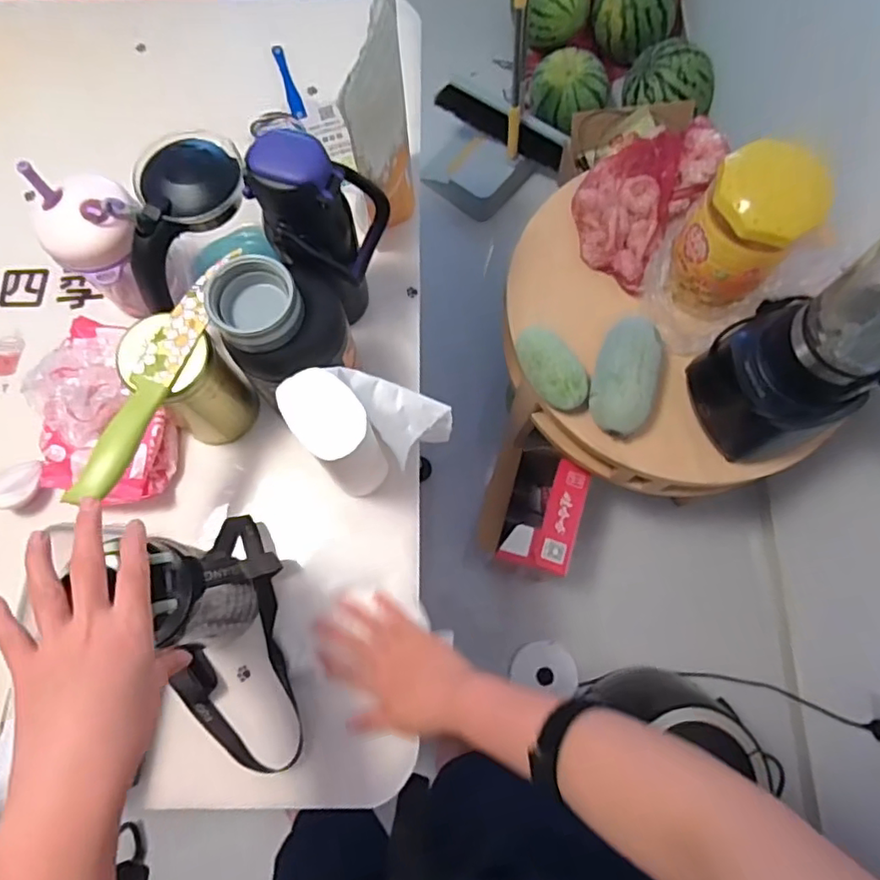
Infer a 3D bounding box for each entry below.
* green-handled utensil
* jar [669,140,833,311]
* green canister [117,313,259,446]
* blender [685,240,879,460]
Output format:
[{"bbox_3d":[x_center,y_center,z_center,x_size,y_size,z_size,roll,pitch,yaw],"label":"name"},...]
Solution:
[{"bbox_3d":[-0.241,-0.063,0.506,0.033,0.024,0.242,19,76,5],"label":"green-handled utensil"},{"bbox_3d":[0.433,-0.297,0.868,0.120,0.241,0.143,-42,79,-10],"label":"jar"},{"bbox_3d":[-0.245,-0.053,0.588,0.079,0.149,0.075,28,77,7],"label":"green canister"},{"bbox_3d":[0.463,-0.107,0.696,0.170,0.477,0.158,11,76,3],"label":"blender"}]

